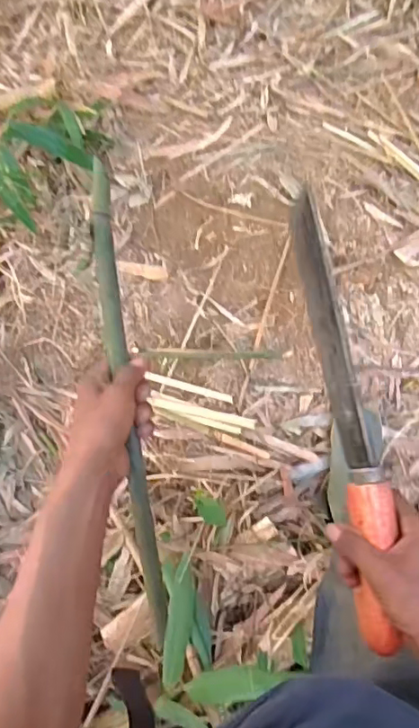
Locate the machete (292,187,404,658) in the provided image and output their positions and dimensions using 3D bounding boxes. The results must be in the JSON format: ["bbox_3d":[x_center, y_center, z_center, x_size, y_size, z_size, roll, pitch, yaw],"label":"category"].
[{"bbox_3d":[0.114,0.040,0.459,0.030,0.045,0.380,-9,81,-4],"label":"machete"}]

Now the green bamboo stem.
[{"bbox_3d":[-0.077,0.007,0.488,0.021,0.016,0.428,-9,74,-4],"label":"green bamboo stem"}]

